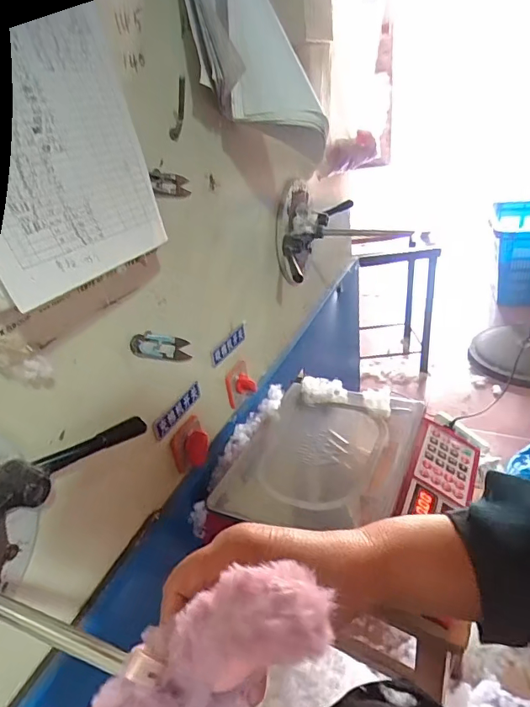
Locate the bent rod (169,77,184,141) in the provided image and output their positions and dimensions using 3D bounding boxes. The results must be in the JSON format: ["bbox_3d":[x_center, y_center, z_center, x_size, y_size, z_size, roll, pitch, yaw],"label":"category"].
[{"bbox_3d":[-0.096,-0.271,0.524,0.013,0.072,0.012,39,47,16],"label":"bent rod"}]

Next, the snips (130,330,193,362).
[{"bbox_3d":[-0.124,-0.008,0.569,0.010,0.031,0.115,6,-2,23],"label":"snips"}]

